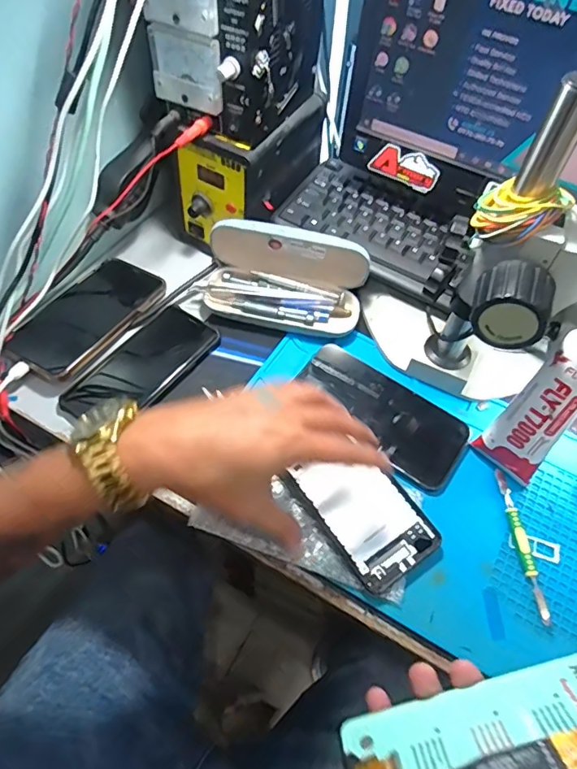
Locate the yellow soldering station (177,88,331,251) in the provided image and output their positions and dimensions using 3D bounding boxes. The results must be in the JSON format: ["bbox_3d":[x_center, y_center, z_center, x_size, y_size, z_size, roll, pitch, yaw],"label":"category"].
[{"bbox_3d":[-0.042,-0.235,0.554,0.095,0.122,0.159,27,58,14],"label":"yellow soldering station"}]

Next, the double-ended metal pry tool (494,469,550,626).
[{"bbox_3d":[0.188,0.125,0.407,0.014,0.010,0.120,-1,56,-5],"label":"double-ended metal pry tool"}]

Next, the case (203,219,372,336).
[{"bbox_3d":[-0.004,-0.107,0.512,0.162,0.080,0.077,9,56,2],"label":"case"}]

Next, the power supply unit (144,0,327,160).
[{"bbox_3d":[-0.038,-0.315,0.453,0.109,0.151,0.138,23,58,11],"label":"power supply unit"}]

